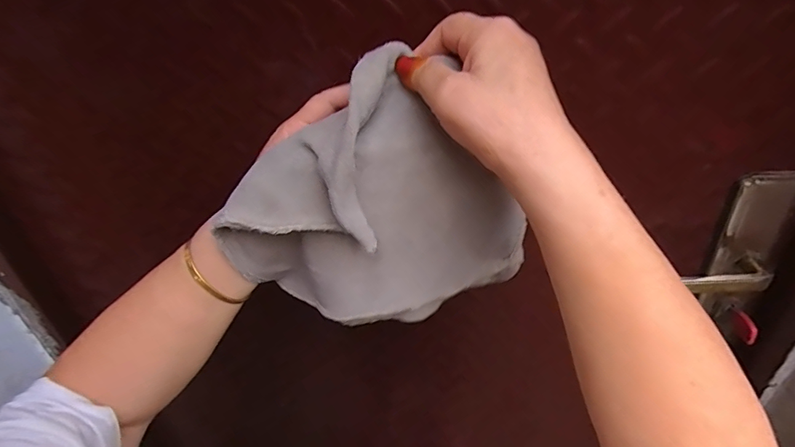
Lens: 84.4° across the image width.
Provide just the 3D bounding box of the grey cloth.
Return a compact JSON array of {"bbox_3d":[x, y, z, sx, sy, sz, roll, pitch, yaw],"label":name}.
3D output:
[{"bbox_3d":[-0.017,-0.015,0.313,0.199,0.185,0.077,-15,36,-16],"label":"grey cloth"}]

